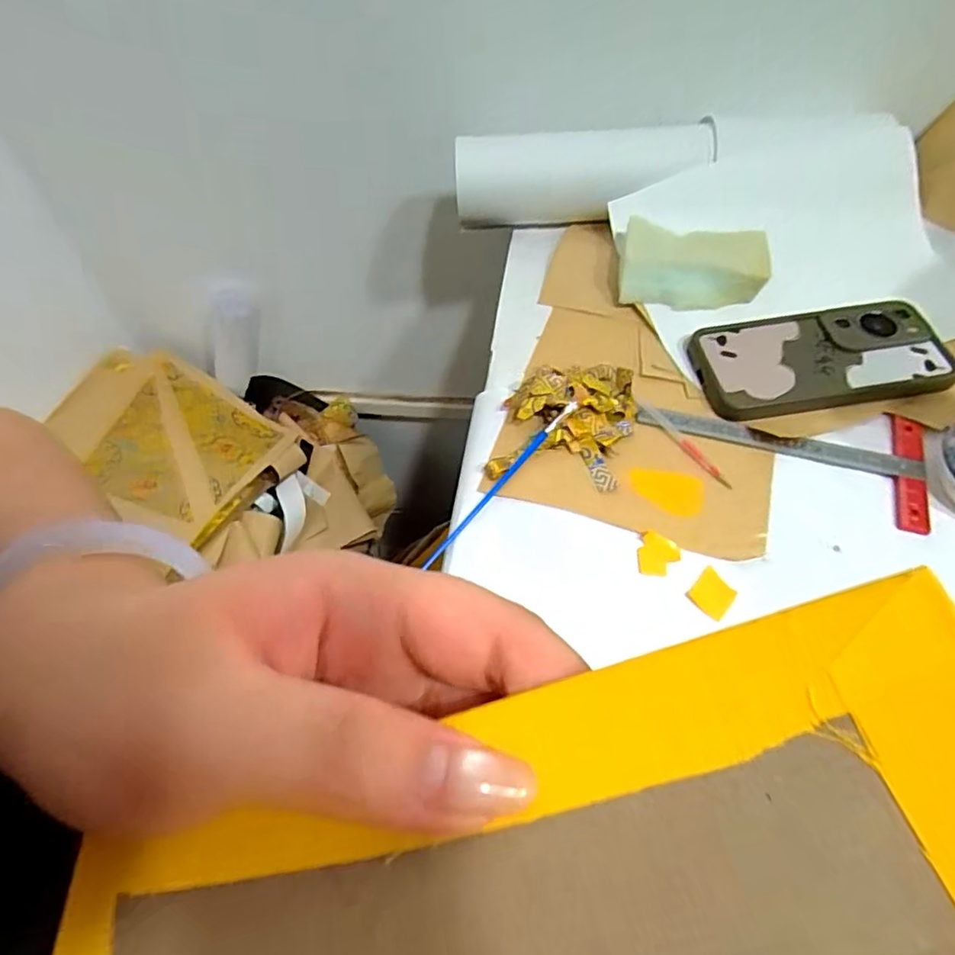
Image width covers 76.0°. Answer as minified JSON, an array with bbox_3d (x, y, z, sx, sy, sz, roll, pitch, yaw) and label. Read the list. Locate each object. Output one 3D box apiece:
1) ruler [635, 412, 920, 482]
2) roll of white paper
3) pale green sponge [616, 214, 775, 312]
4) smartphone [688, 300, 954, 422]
[{"bbox_3d":[0.187,-0.022,0.385,0.167,0.004,0.015,13,68,13],"label":"ruler"},{"bbox_3d":[0.086,-0.250,0.512,0.207,0.064,0.053,-1,54,3],"label":"roll of white paper"},{"bbox_3d":[0.159,-0.158,0.456,0.105,0.038,0.056,7,55,9],"label":"pale green sponge"},{"bbox_3d":[0.232,-0.083,0.415,0.161,0.009,0.081,-10,54,-4],"label":"smartphone"}]

